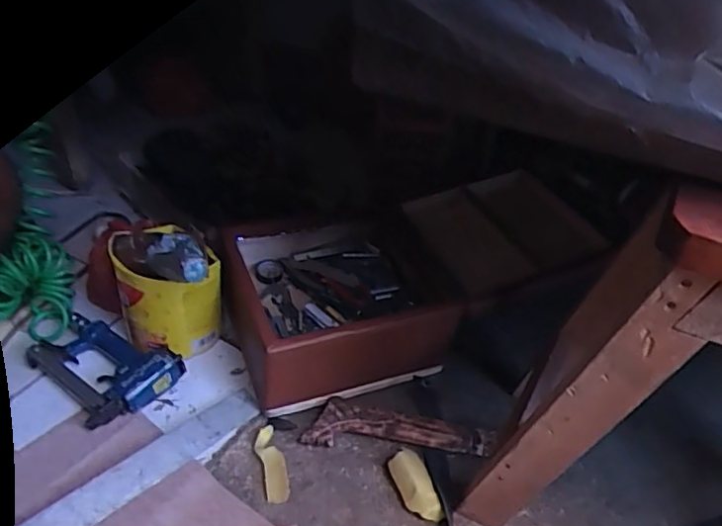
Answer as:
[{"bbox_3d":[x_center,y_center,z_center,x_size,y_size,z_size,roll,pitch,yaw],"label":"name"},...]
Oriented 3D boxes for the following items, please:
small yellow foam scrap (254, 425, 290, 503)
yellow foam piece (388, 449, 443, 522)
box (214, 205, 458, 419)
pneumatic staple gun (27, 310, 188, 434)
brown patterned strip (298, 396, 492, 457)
[{"bbox_3d":[-0.117,0.264,0.770,0.032,0.014,0.108,-11,41,-17],"label":"small yellow foam scrap"},{"bbox_3d":[0.068,0.283,0.742,0.042,0.012,0.091,-26,55,0],"label":"yellow foam piece"},{"bbox_3d":[-0.033,0.064,0.922,0.319,0.160,0.278,-12,41,-18],"label":"box"},{"bbox_3d":[-0.373,0.137,0.840,0.201,0.042,0.138,28,45,28],"label":"pneumatic staple gun"},{"bbox_3d":[0.049,0.227,0.811,0.249,0.035,0.057,4,39,1],"label":"brown patterned strip"}]

